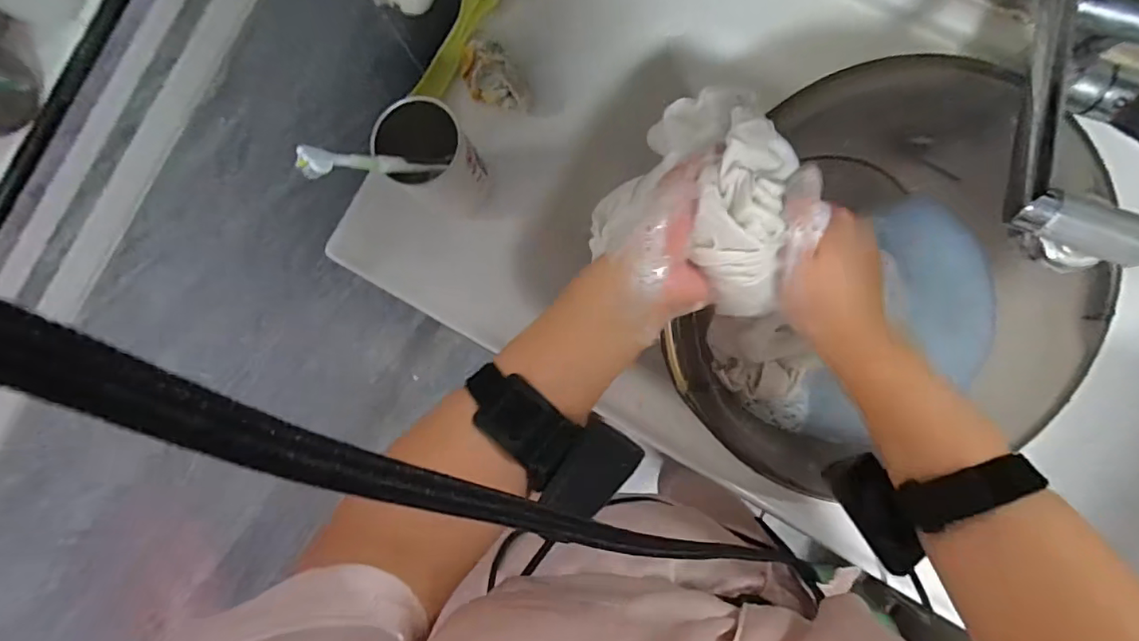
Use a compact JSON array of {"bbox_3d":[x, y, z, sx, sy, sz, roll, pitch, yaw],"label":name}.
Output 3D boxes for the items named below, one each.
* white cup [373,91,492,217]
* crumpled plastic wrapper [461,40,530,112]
[{"bbox_3d":[-0.119,-0.146,0.494,0.070,0.130,0.075,0,86,6],"label":"white cup"},{"bbox_3d":[-0.077,-0.246,0.537,0.055,0.038,0.085,-29,84,4],"label":"crumpled plastic wrapper"}]

